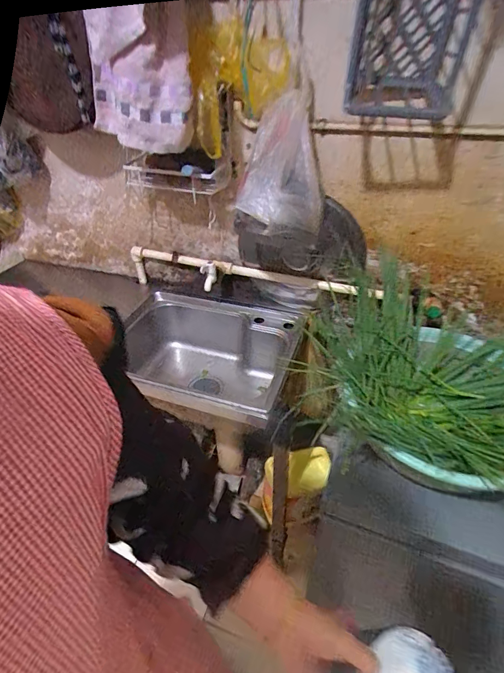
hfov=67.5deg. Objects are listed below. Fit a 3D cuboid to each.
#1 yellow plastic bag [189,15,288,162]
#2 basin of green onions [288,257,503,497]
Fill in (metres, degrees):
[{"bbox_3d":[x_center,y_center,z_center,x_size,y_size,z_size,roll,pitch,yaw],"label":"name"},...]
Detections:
[{"bbox_3d":[-0.023,-0.469,0.723,0.176,0.200,0.137,-3,39,-2],"label":"yellow plastic bag"},{"bbox_3d":[0.366,0.119,0.684,0.498,0.176,0.347,25,46,29],"label":"basin of green onions"}]

